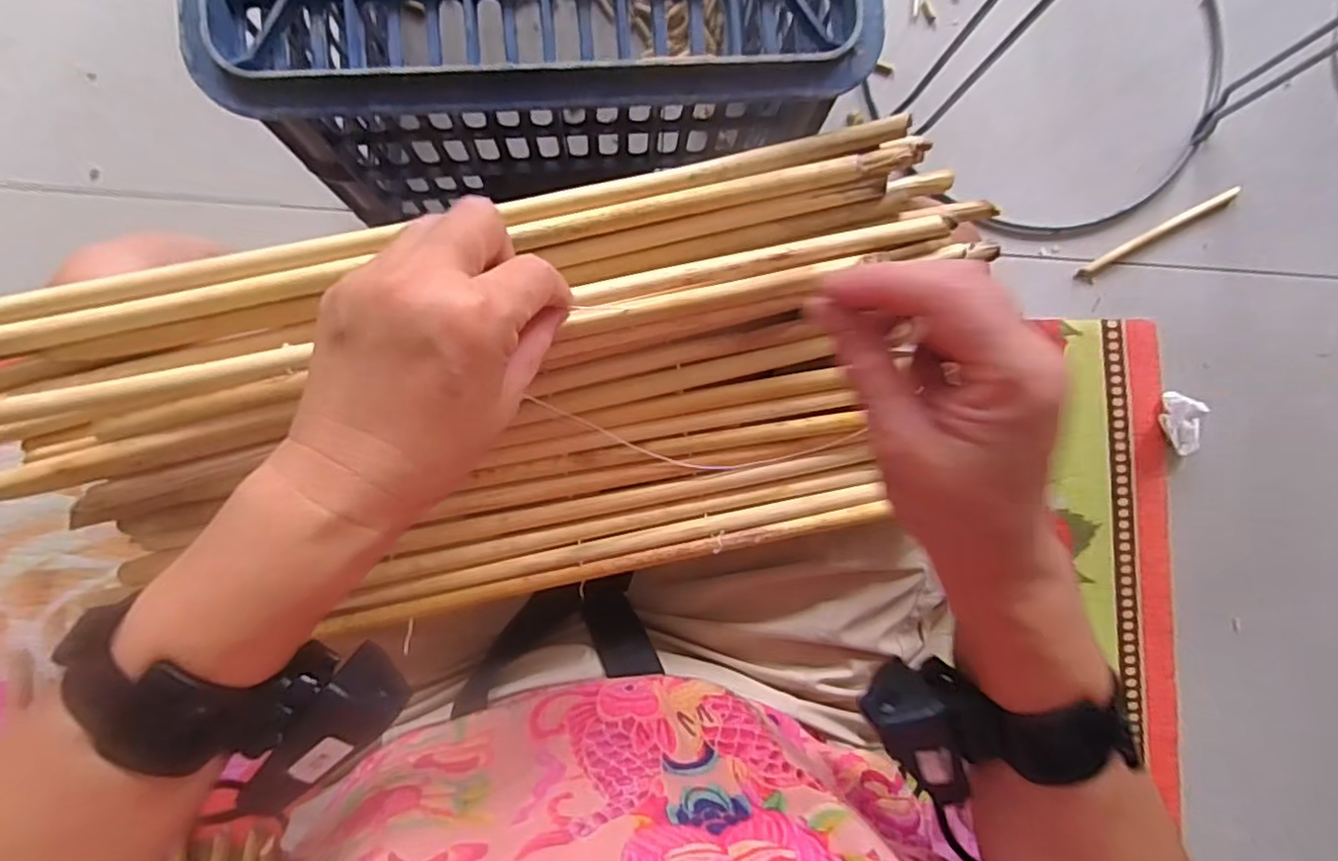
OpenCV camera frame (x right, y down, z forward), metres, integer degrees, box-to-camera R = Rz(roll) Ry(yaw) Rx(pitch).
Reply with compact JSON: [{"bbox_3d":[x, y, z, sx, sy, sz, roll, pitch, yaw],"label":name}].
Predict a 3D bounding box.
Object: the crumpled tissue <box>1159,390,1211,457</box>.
[{"bbox_3d":[0.470,-0.006,0.600,0.033,0.024,0.058,-17,89,-5],"label":"crumpled tissue"}]

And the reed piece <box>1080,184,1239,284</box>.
[{"bbox_3d":[0.467,-0.189,0.626,0.179,0.013,0.018,-30,90,-5],"label":"reed piece"}]

